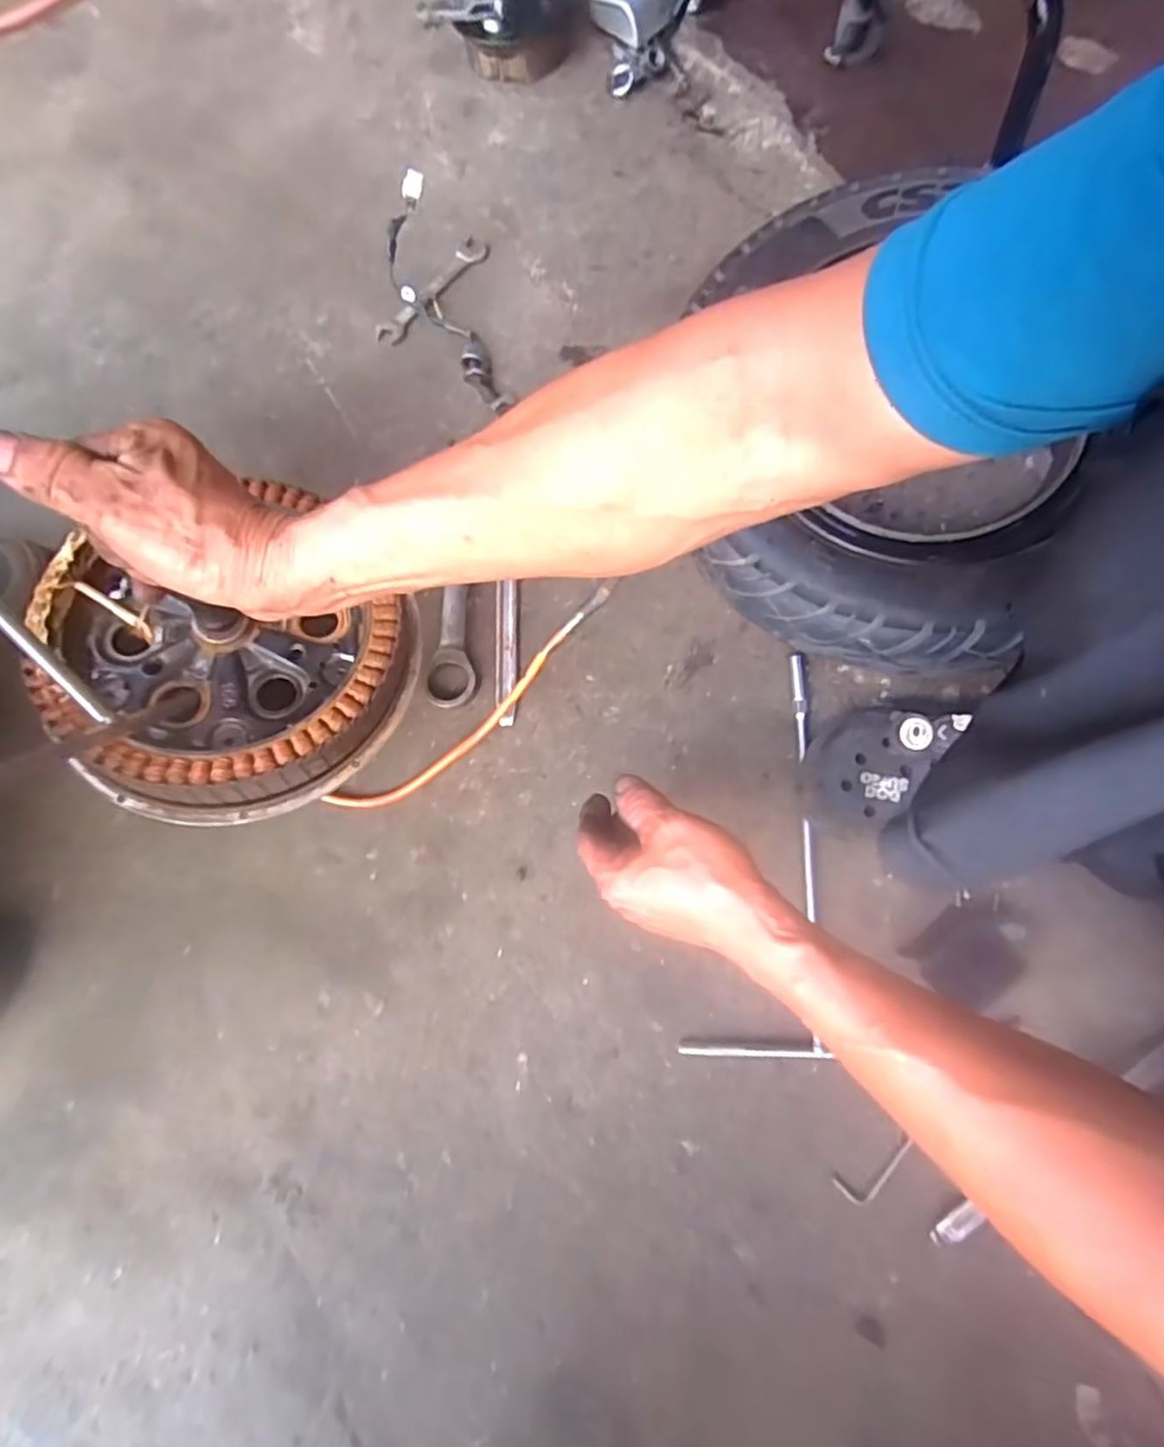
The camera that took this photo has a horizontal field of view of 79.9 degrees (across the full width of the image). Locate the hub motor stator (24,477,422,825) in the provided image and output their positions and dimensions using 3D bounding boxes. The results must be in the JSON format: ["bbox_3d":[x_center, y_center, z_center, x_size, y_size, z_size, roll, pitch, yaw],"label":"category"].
[{"bbox_3d":[-0.201,-0.048,0.411,0.195,0.055,0.205,5,74,1],"label":"hub motor stator"}]

